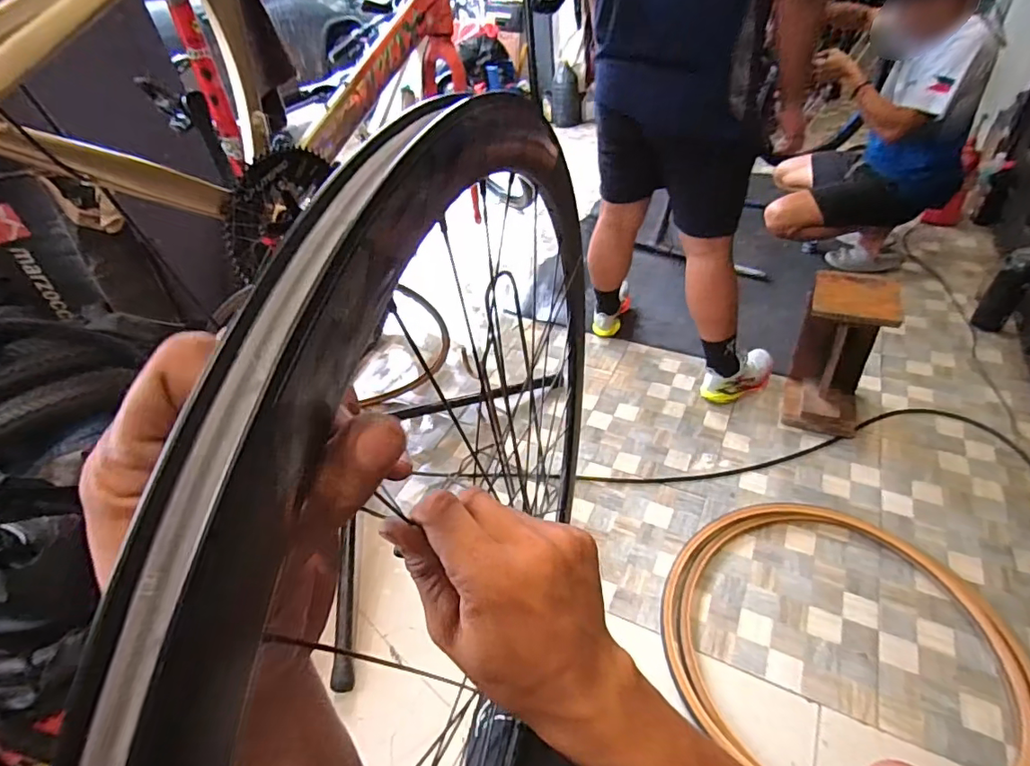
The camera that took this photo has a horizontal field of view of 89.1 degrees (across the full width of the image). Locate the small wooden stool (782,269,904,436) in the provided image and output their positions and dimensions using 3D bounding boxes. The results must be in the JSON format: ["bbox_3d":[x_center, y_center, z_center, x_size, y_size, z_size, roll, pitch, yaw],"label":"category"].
[{"bbox_3d":[0.904,-0.081,1.478,0.199,0.404,0.232,13,46,22],"label":"small wooden stool"}]

